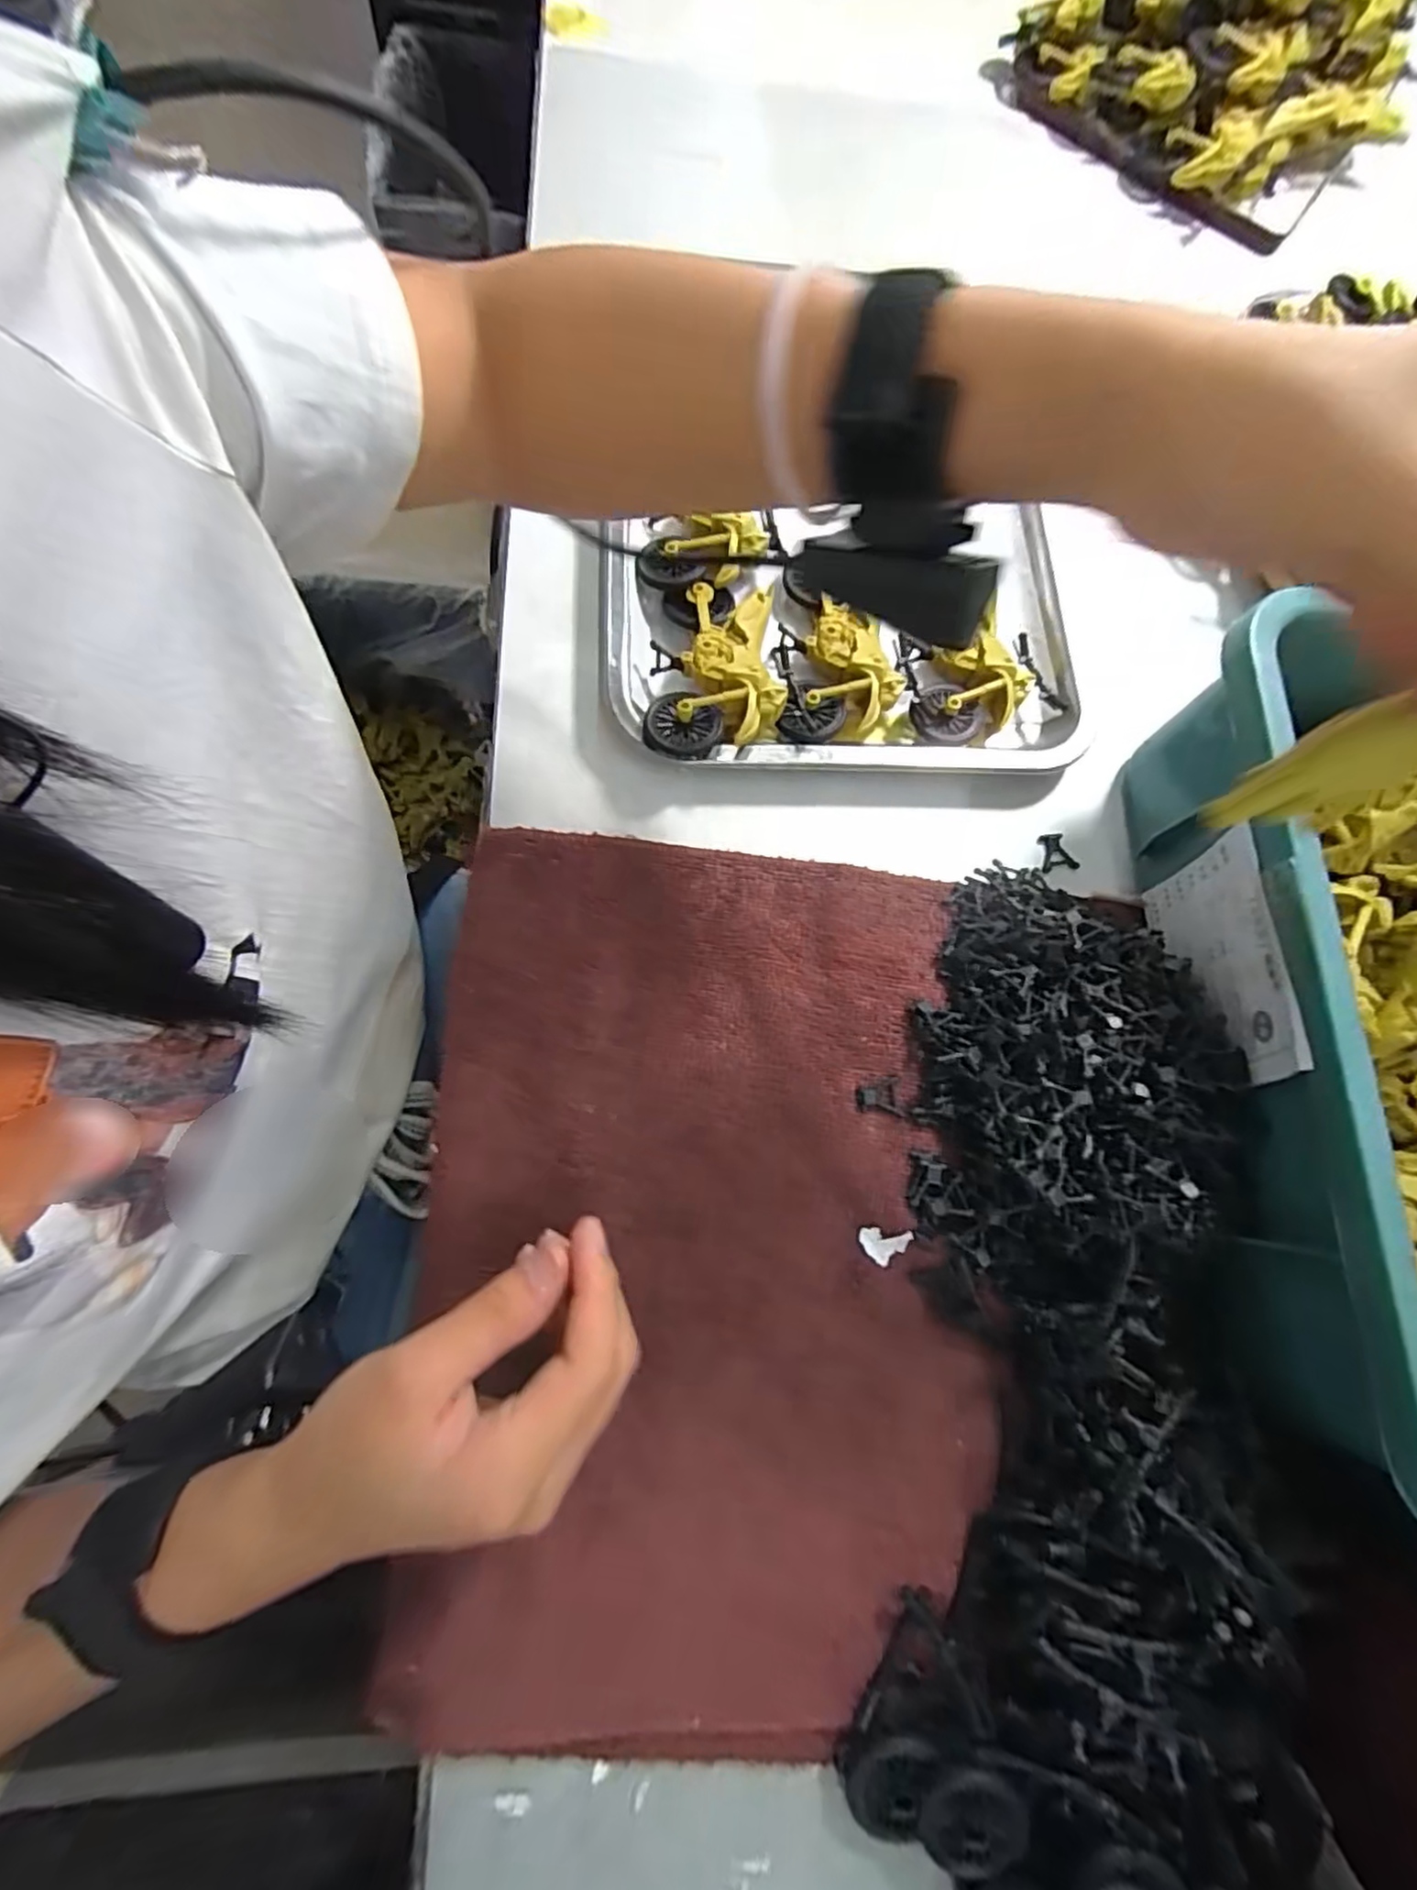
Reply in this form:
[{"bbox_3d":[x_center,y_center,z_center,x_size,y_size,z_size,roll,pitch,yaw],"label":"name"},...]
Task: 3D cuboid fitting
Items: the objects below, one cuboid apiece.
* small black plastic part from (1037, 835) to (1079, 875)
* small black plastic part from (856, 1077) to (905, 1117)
[{"bbox_3d":[0.185,-0.049,0.363,0.020,0.004,0.021,-11,77,-9],"label":"small black plastic part"},{"bbox_3d":[0.078,0.071,0.311,0.021,0.004,0.017,-5,76,-8],"label":"small black plastic part"}]

